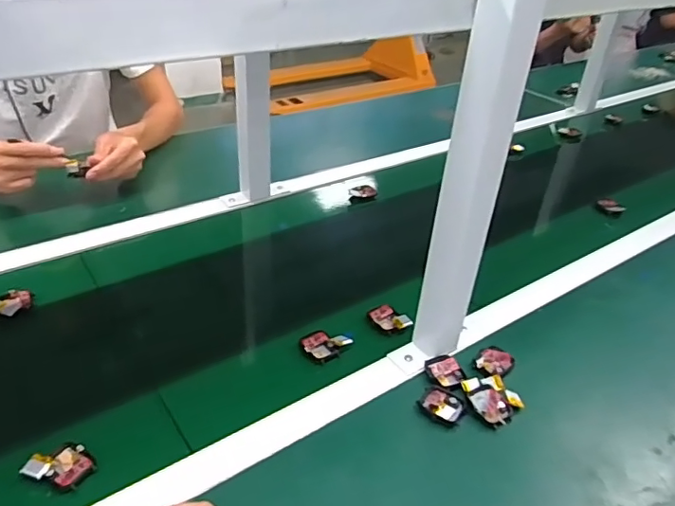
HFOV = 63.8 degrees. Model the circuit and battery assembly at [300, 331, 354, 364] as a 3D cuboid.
[{"bbox_3d":[-0.014,0.105,0.639,0.055,0.015,0.045,-17,40,-29],"label":"circuit and battery assembly"}]

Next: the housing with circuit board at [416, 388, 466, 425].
[{"bbox_3d":[0.112,0.160,0.575,0.047,0.009,0.038,29,41,30],"label":"housing with circuit board"}]

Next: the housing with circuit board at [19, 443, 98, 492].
[{"bbox_3d":[-0.248,0.194,0.486,0.053,0.015,0.042,-21,42,-33],"label":"housing with circuit board"}]

